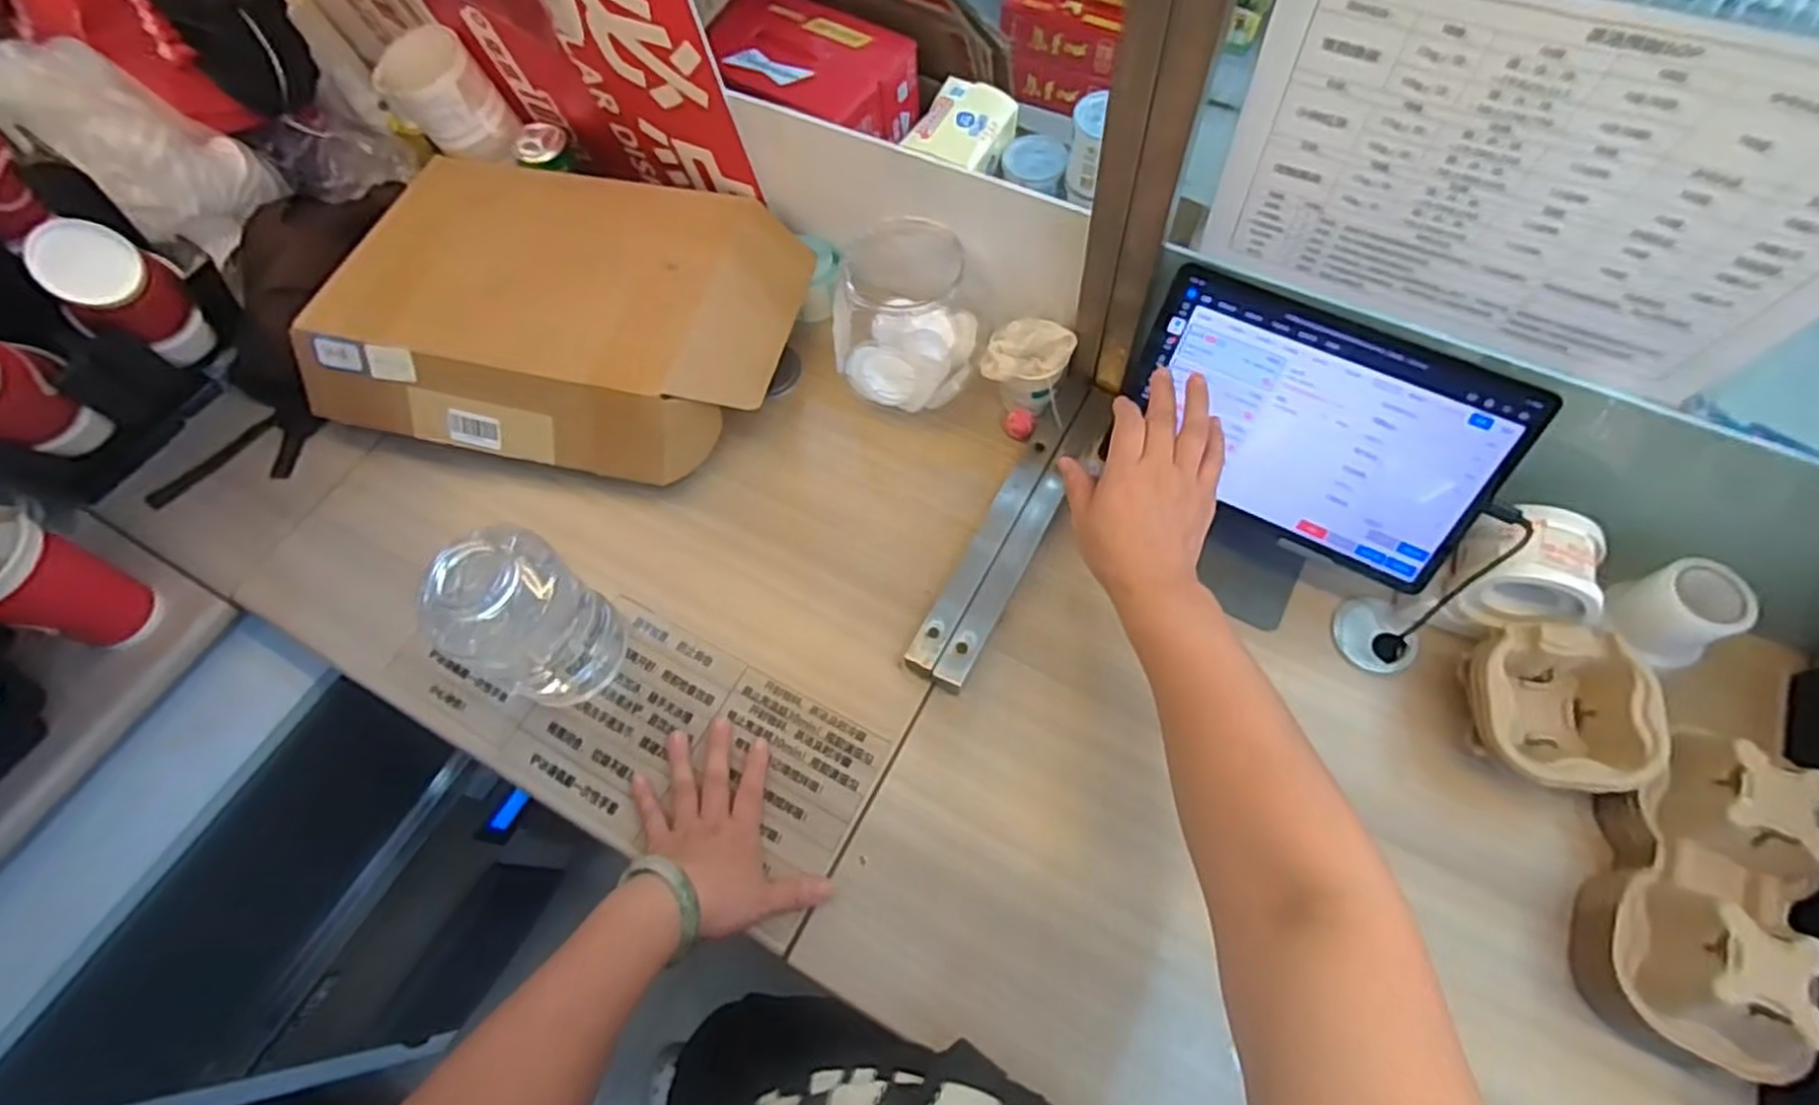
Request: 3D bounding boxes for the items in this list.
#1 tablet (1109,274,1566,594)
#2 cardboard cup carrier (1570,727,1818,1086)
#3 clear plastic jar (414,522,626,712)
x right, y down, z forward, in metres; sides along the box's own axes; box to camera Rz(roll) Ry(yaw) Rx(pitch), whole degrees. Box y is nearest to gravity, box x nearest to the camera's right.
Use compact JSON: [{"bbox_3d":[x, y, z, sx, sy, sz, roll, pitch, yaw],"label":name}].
[{"bbox_3d":[0.285,-0.089,0.555,0.256,0.157,0.012,27,29,14],"label":"tablet"},{"bbox_3d":[0.517,0.222,0.500,0.101,0.079,0.196,20,68,11],"label":"cardboard cup carrier"},{"bbox_3d":[-0.290,0.055,0.591,0.086,0.149,0.094,-1,65,2],"label":"clear plastic jar"}]

